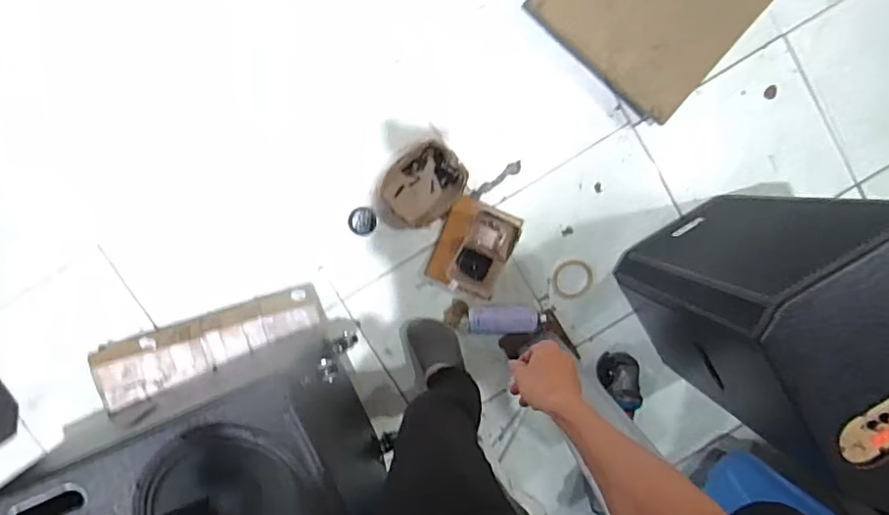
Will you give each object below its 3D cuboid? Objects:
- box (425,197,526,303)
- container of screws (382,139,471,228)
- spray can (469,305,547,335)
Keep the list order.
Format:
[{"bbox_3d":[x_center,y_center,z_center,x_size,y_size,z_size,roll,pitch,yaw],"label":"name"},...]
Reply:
[{"bbox_3d":[0.071,-0.017,1.282,0.169,0.080,0.209,21,96,-5],"label":"box"},{"bbox_3d":[-0.049,-0.165,1.278,0.164,0.059,0.195,40,94,-6],"label":"container of screws"},{"bbox_3d":[0.148,0.145,1.315,0.187,0.067,0.073,-4,97,-2],"label":"spray can"}]

